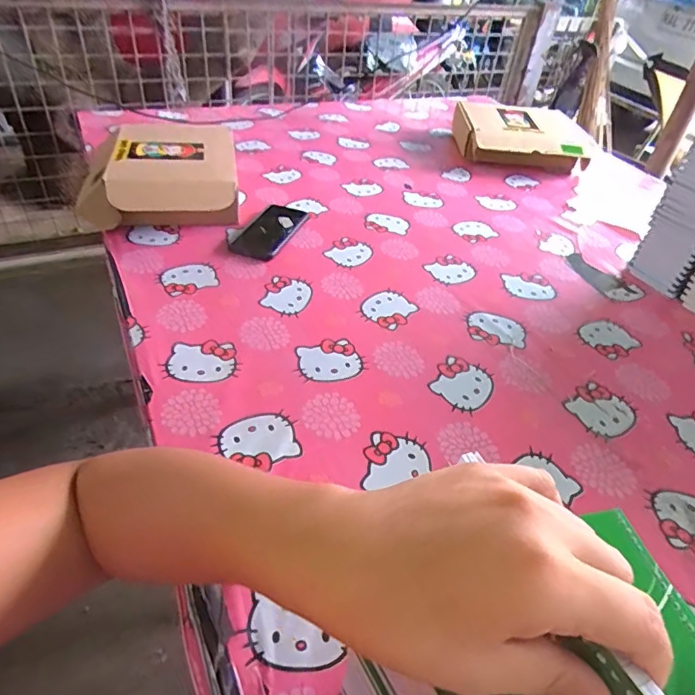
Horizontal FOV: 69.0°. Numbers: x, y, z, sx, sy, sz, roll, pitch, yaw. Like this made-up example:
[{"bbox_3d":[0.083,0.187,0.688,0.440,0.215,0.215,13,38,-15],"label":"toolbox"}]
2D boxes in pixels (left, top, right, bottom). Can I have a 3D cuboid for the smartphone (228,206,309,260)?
[{"bbox_3d":[-0.129,-0.201,0.855,0.084,0.013,0.179,17,43,12],"label":"smartphone"}]

